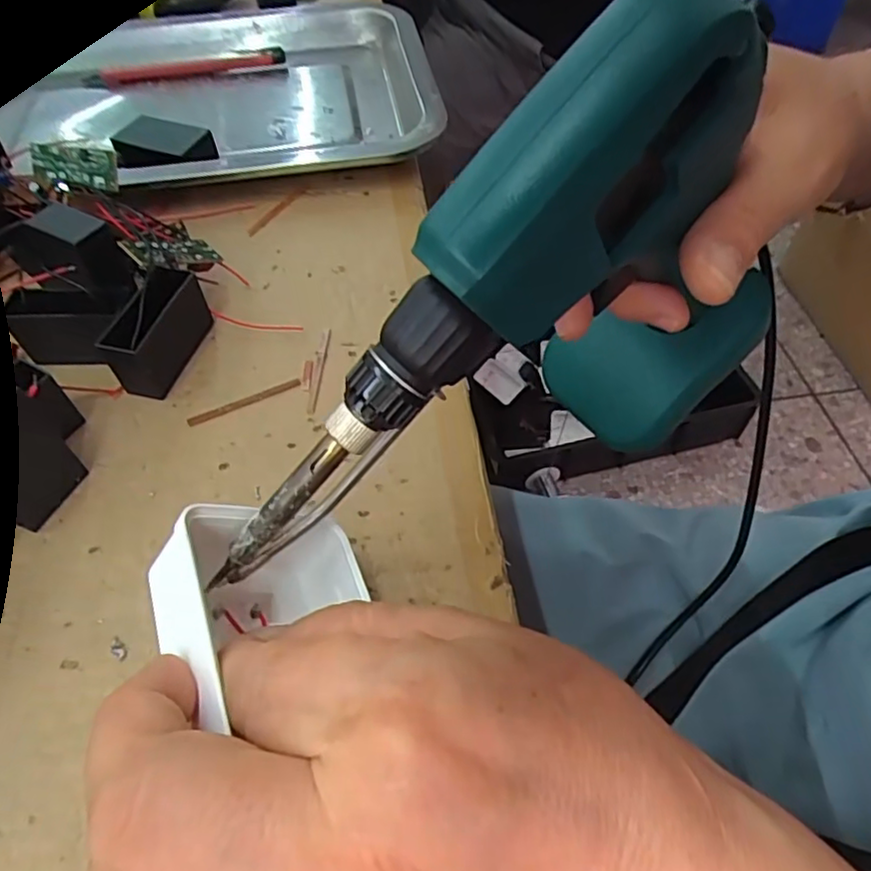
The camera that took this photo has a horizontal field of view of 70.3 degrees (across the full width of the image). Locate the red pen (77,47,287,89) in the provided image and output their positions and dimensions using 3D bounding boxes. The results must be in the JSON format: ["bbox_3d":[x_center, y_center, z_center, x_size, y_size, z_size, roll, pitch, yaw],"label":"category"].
[{"bbox_3d":[-0.170,-0.251,0.423,0.131,0.011,0.013,-12,54,-7],"label":"red pen"}]

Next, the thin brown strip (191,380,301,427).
[{"bbox_3d":[-0.078,-0.014,0.254,0.046,0.004,0.004,-23,70,-15],"label":"thin brown strip"}]

